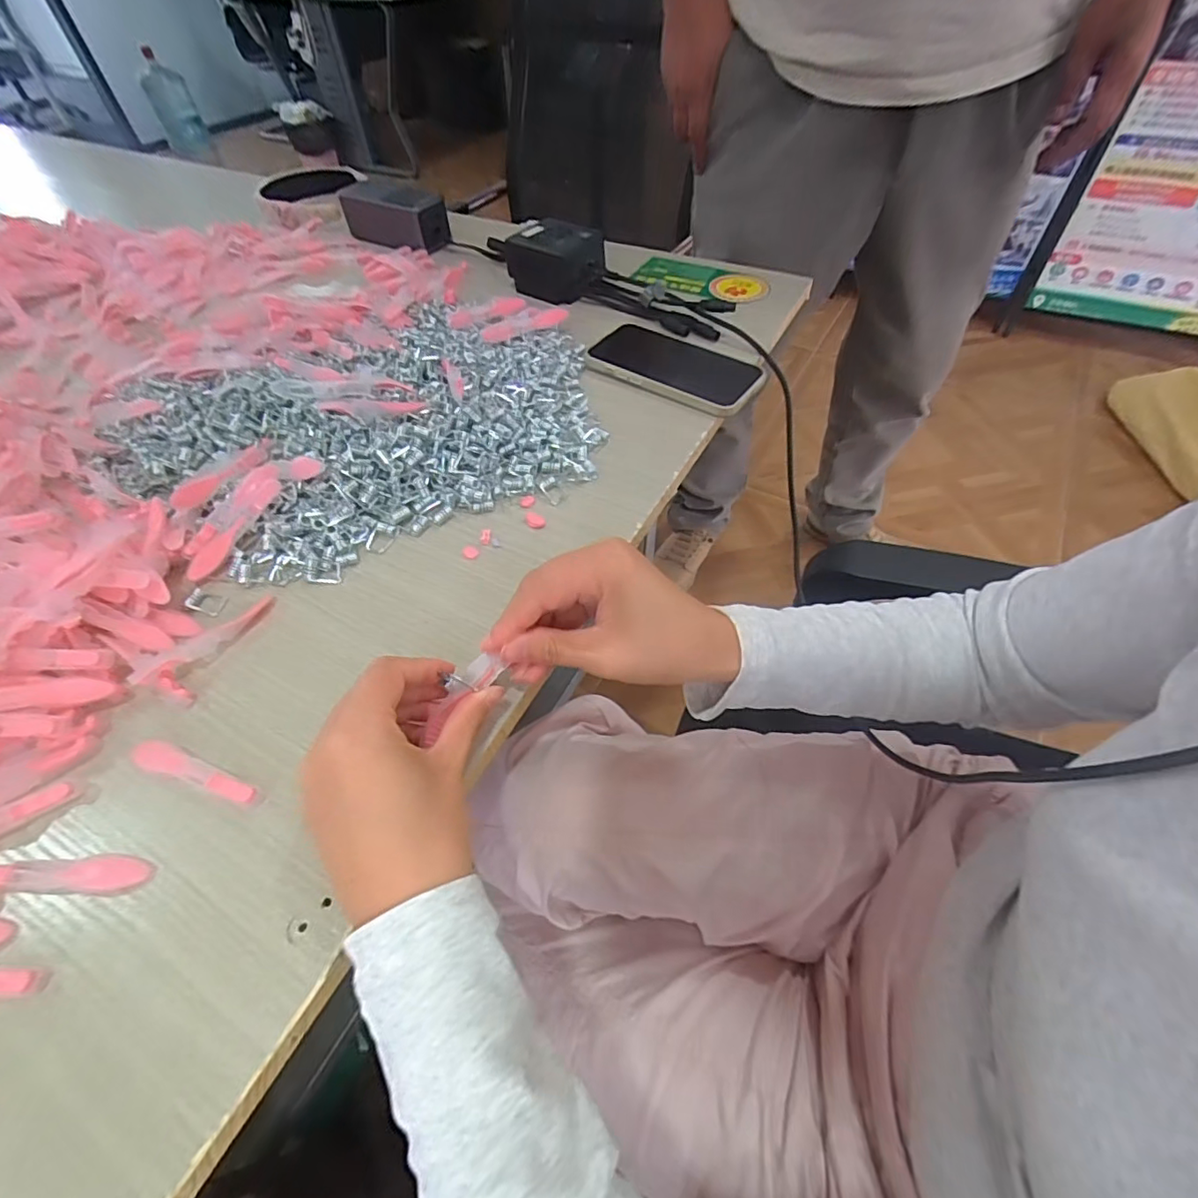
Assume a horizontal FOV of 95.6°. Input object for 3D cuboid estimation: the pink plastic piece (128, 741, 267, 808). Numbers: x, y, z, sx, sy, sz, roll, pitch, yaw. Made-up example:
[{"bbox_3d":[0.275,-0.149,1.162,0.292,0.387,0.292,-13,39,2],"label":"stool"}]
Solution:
[{"bbox_3d":[-0.198,0.085,0.264,0.078,0.007,0.014,19,56,12],"label":"pink plastic piece"}]

